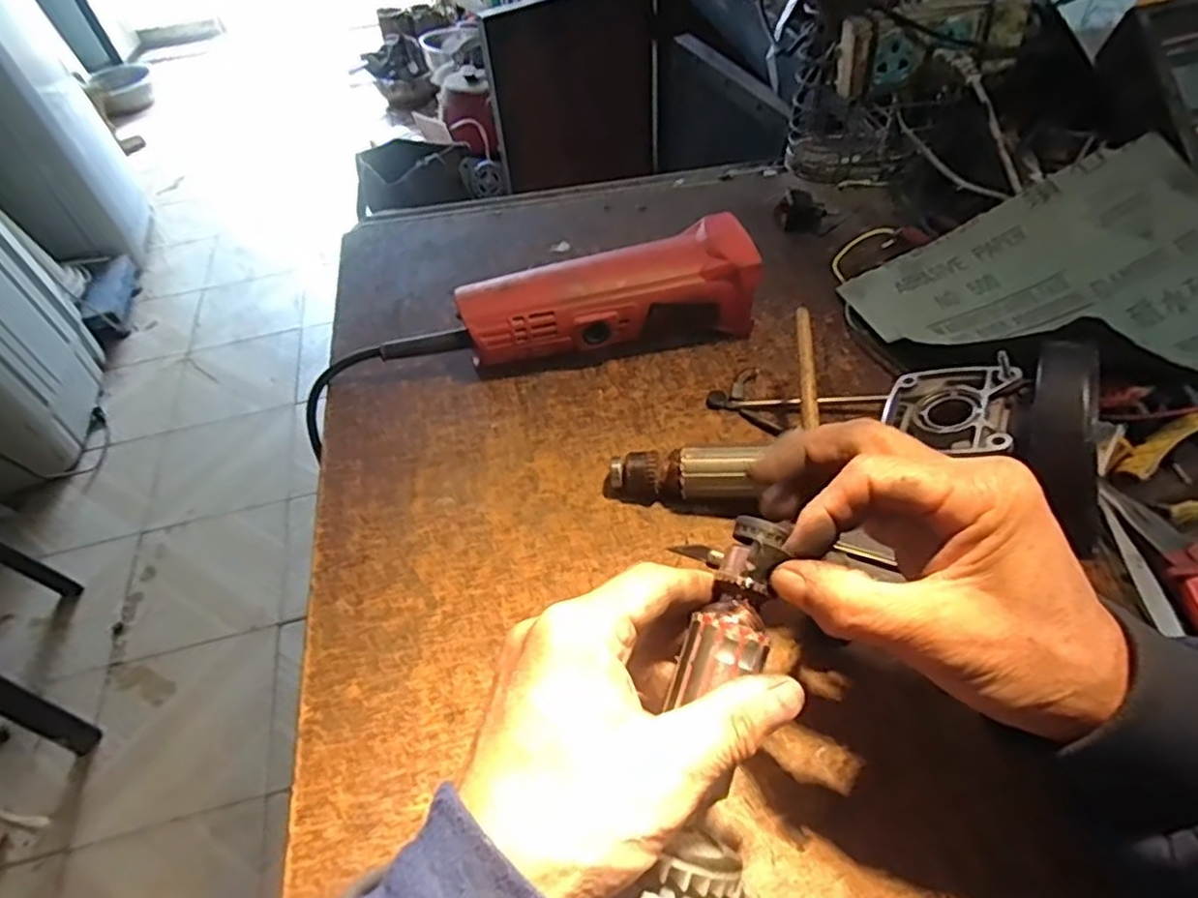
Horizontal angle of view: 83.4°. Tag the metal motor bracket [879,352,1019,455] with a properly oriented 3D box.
[{"bbox_3d":[0.190,-0.021,0.366,0.065,0.018,0.058,1,47,44],"label":"metal motor bracket"}]

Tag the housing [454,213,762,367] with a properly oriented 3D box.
[{"bbox_3d":[0.007,-0.099,0.457,0.194,0.060,0.063,-13,50,-6],"label":"housing"}]

